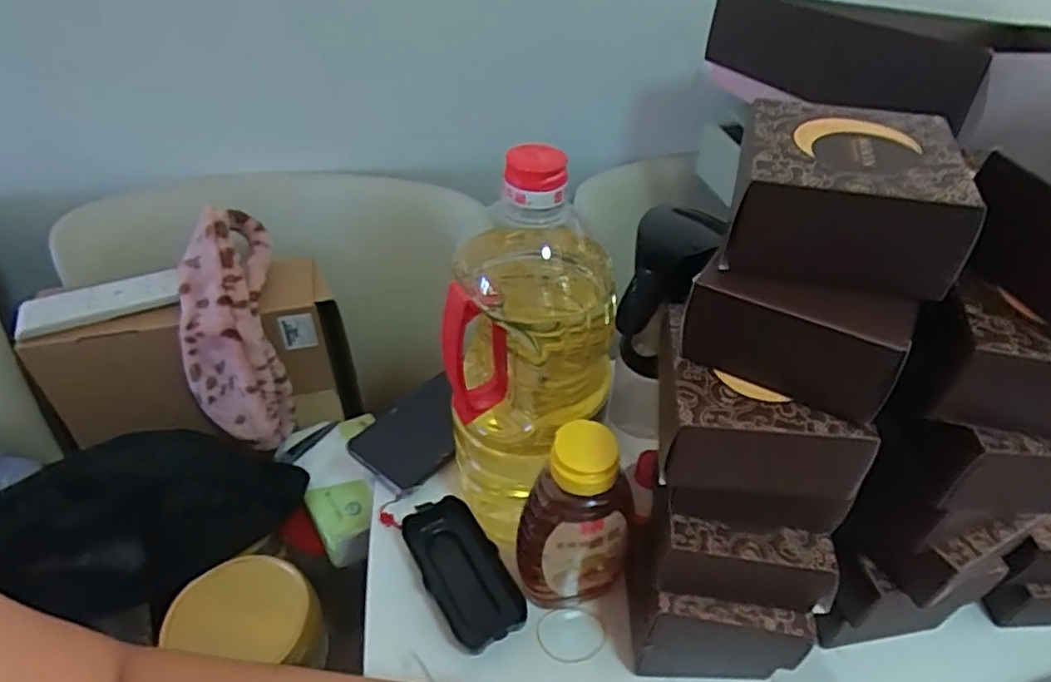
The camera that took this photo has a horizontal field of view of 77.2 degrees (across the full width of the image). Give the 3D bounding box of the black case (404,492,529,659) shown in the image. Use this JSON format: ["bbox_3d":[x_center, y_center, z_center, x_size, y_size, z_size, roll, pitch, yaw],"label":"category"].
[{"bbox_3d":[-0.043,0.163,0.466,0.054,0.032,0.112,-21,48,-22],"label":"black case"}]

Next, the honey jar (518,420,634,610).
[{"bbox_3d":[0.034,0.117,0.420,0.068,0.148,0.052,13,45,12],"label":"honey jar"}]

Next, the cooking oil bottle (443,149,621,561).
[{"bbox_3d":[0.003,0.007,0.440,0.103,0.286,0.103,1,44,-1],"label":"cooking oil bottle"}]

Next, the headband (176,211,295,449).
[{"bbox_3d":[-0.278,-0.006,0.622,0.083,0.231,0.077,-8,5,-6],"label":"headband"}]

